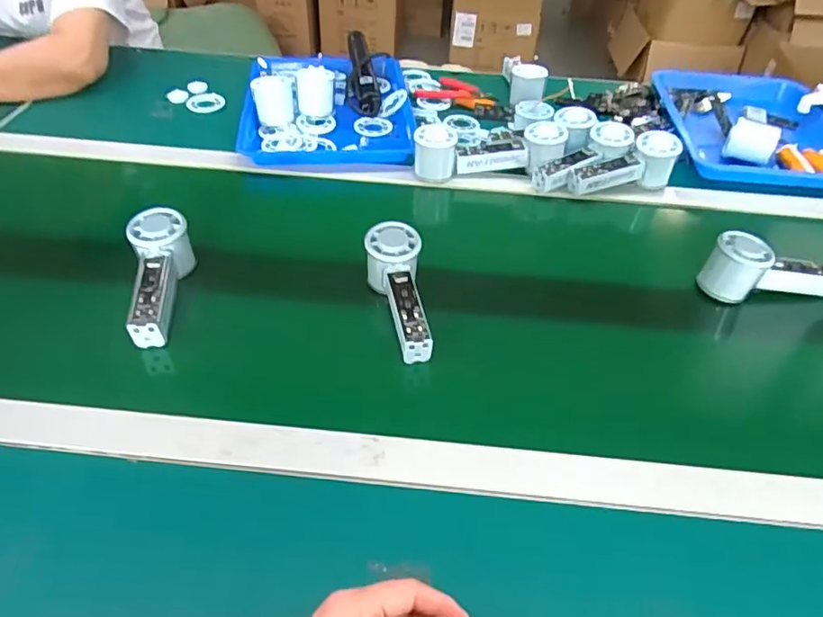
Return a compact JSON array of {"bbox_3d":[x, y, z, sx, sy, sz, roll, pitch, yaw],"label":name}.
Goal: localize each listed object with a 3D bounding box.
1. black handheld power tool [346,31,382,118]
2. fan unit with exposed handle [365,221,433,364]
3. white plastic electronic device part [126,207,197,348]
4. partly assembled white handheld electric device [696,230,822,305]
[{"bbox_3d":[-0.081,-0.399,0.944,0.058,0.053,0.236,-1,45,-6],"label":"black handheld power tool"},{"bbox_3d":[-0.010,-0.016,0.572,0.057,0.053,0.161,-6,59,-11],"label":"fan unit with exposed handle"},{"bbox_3d":[-0.261,-0.030,0.576,0.052,0.052,0.156,-3,58,-7],"label":"white plastic electronic device part"},{"bbox_3d":[0.395,-0.035,0.613,0.150,0.071,0.045,7,45,2],"label":"partly assembled white handheld electric device"}]

